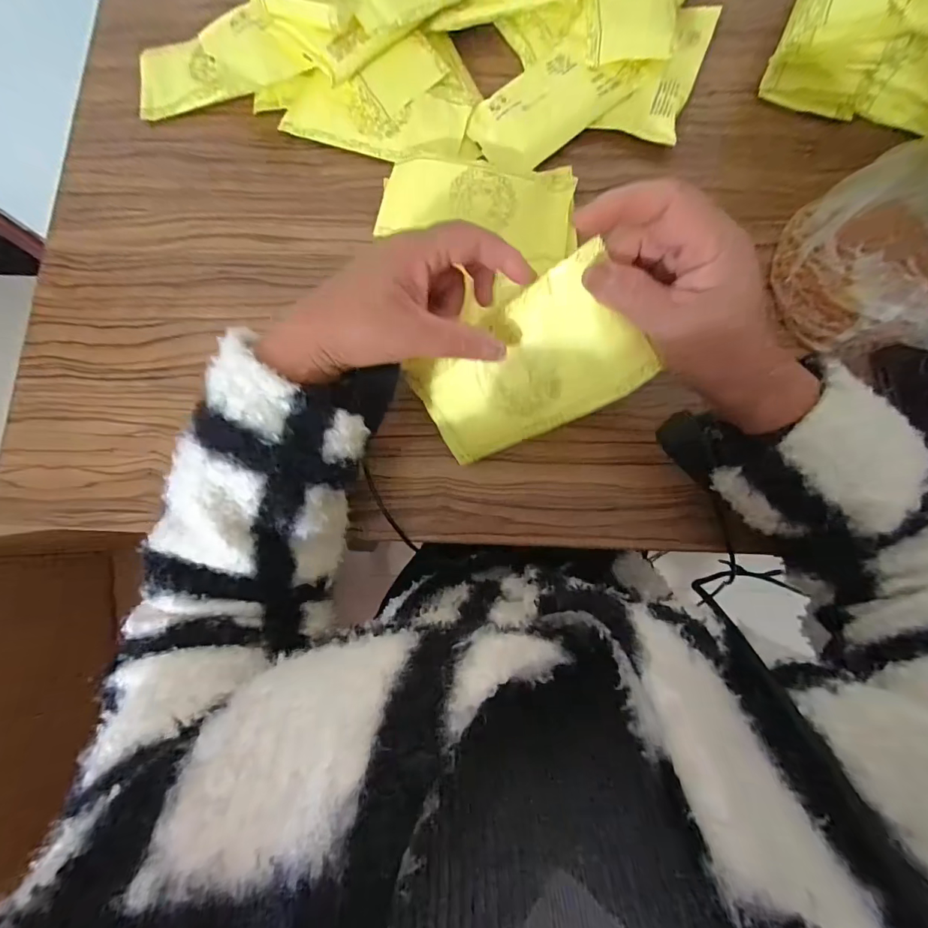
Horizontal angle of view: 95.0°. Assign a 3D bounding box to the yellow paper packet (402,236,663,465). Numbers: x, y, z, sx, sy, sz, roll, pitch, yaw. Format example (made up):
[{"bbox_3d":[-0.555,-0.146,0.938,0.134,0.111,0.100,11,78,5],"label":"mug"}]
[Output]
[{"bbox_3d":[0.031,-0.063,0.289,0.097,0.161,0.013,57,43,-11],"label":"yellow paper packet"}]

